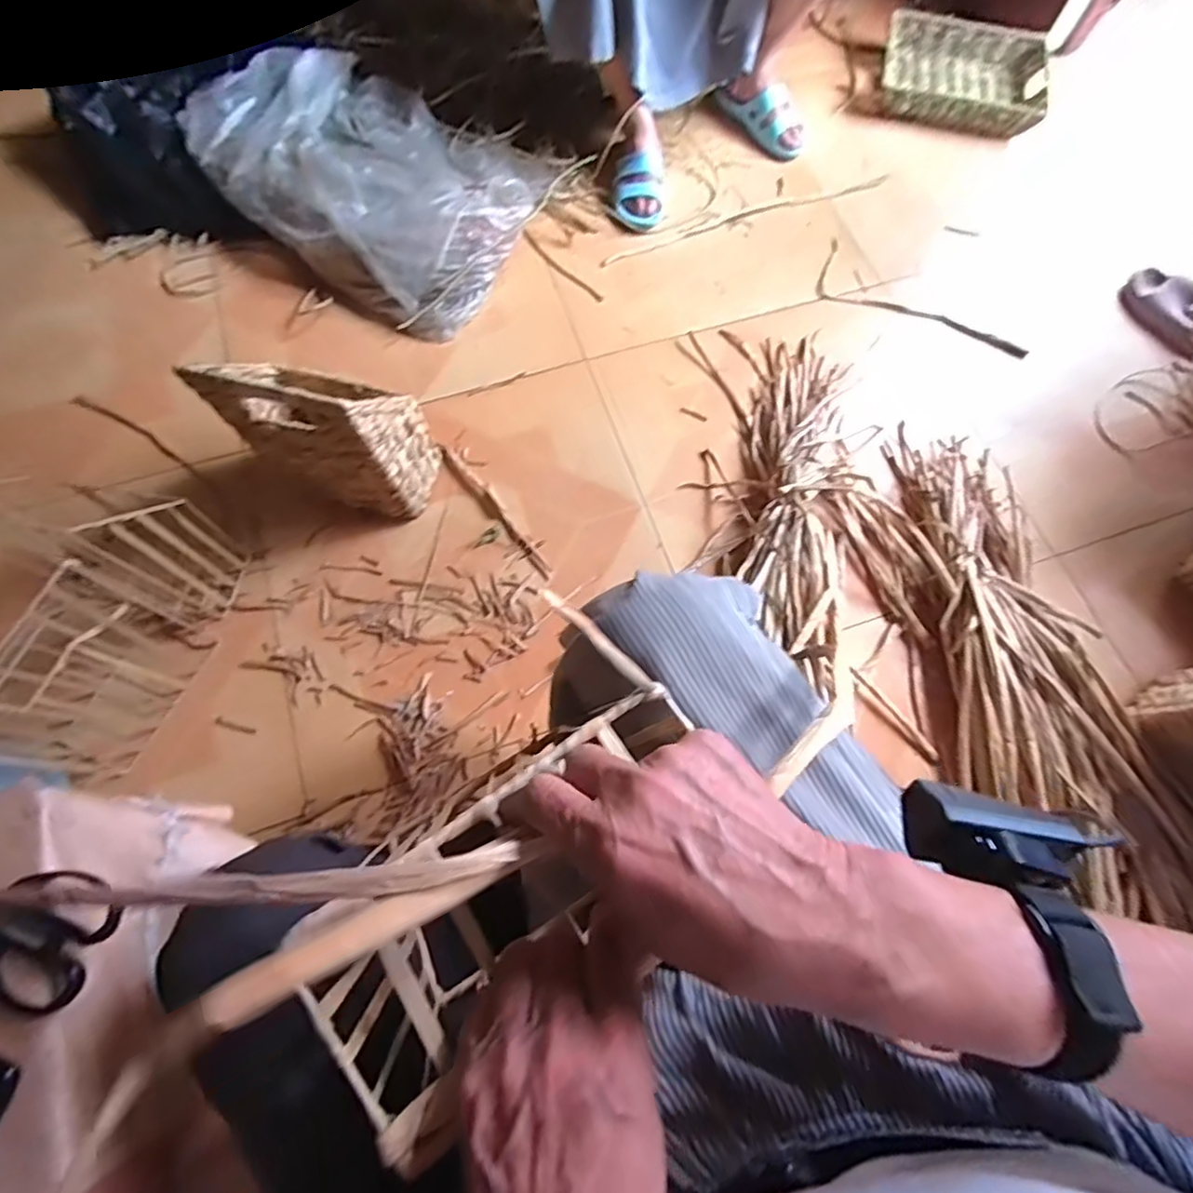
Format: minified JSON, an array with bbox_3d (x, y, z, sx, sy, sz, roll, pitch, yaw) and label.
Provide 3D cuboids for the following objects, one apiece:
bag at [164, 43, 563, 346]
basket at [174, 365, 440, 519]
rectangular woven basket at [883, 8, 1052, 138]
[{"bbox_3d":[-0.432,-0.775,1.103,0.636,0.110,0.436,28,73,7],"label":"bag"},{"bbox_3d":[-0.366,-0.233,0.830,0.221,0.292,0.123,13,71,3],"label":"basket"},{"bbox_3d":[0.792,-1.126,1.300,0.335,0.062,0.276,11,72,2],"label":"rectangular woven basket"}]

